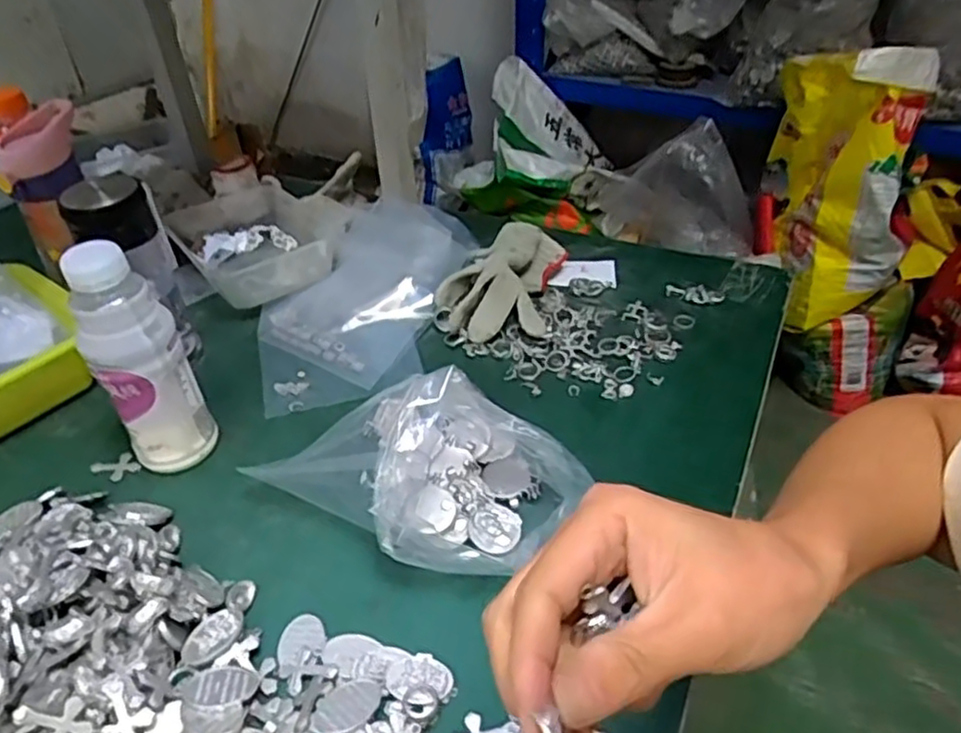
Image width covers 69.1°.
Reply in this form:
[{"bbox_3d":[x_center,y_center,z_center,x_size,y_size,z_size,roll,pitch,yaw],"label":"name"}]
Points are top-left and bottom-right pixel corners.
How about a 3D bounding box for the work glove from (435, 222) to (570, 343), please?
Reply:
[{"bbox_3d":[0.022,-0.097,0.740,0.112,0.054,0.156,8,41,11],"label":"work glove"}]

